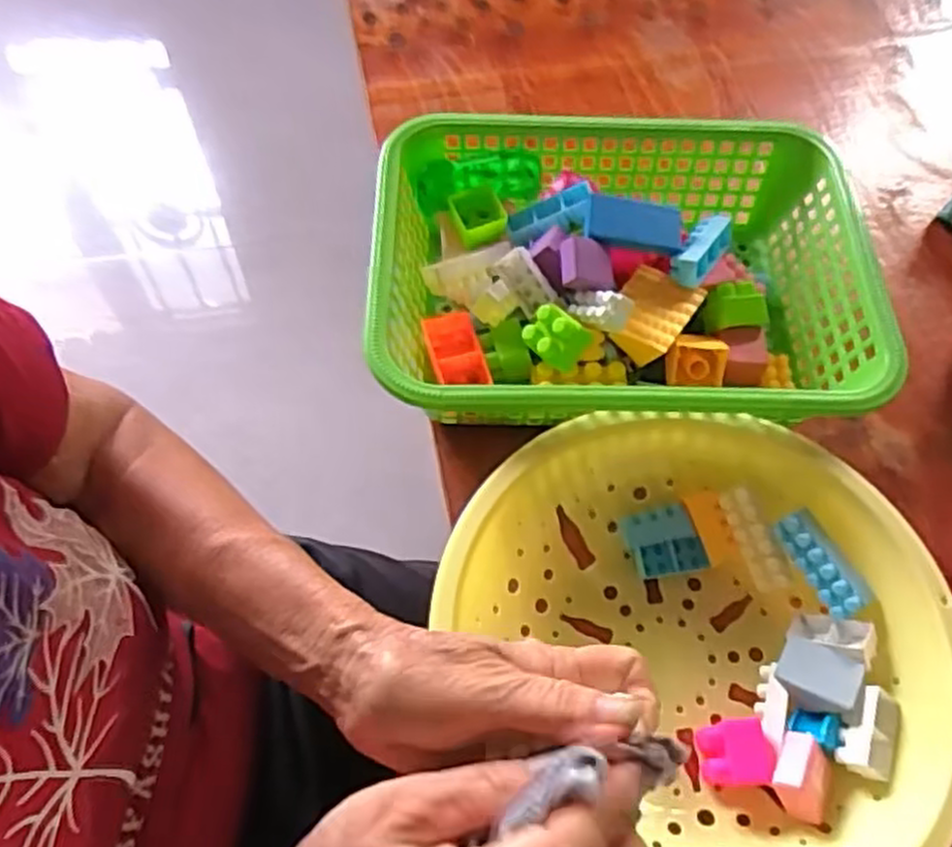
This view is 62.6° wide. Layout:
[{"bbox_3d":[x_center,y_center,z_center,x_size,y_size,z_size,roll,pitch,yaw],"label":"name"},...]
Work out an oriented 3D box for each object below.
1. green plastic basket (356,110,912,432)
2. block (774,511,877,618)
[{"bbox_3d":[0.090,-0.086,0.500,0.292,0.082,0.217,0,60,-1],"label":"green plastic basket"},{"bbox_3d":[0.185,0.076,0.421,0.023,0.012,0.058,-45,68,22],"label":"block"}]

